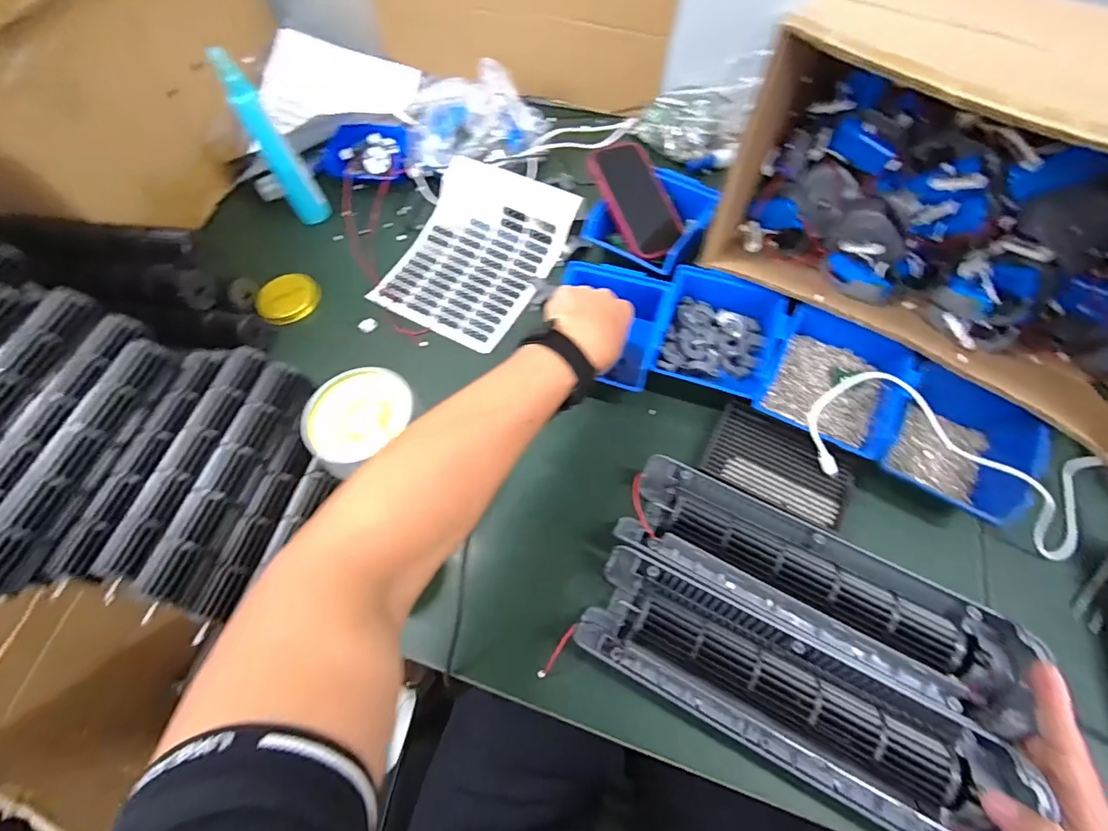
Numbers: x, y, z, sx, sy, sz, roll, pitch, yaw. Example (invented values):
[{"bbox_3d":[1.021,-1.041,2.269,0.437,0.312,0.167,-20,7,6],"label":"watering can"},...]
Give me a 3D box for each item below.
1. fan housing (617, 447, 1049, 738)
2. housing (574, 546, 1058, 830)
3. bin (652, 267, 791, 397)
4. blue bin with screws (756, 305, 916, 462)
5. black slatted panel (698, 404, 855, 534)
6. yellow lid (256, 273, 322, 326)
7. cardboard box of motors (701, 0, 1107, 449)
[{"bbox_3d":[0.207,0.137,0.395,0.304,0.054,0.089,26,67,16],"label":"fan housing"},{"bbox_3d":[0.171,0.206,0.359,0.299,0.048,0.098,23,67,17],"label":"housing"},{"bbox_3d":[0.177,-0.090,0.511,0.121,0.051,0.139,20,66,13],"label":"bin"},{"bbox_3d":[0.279,-0.035,0.475,0.118,0.051,0.134,26,67,15],"label":"blue bin with screws"},{"bbox_3d":[0.224,0.046,0.462,0.134,0.010,0.084,26,67,15],"label":"black slatted panel"},{"bbox_3d":[-0.337,-0.150,0.600,0.076,0.013,0.077,-1,63,3],"label":"yellow lid"},{"bbox_3d":[0.402,-0.198,0.432,0.410,0.237,0.280,35,70,19],"label":"cardboard box of motors"}]

